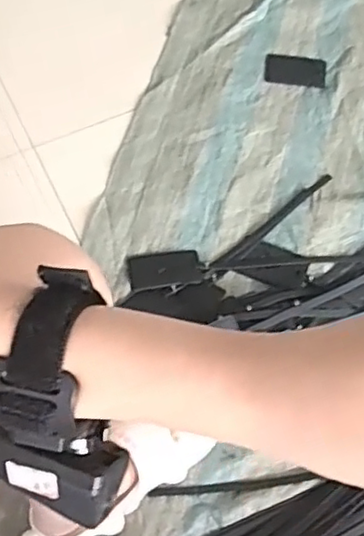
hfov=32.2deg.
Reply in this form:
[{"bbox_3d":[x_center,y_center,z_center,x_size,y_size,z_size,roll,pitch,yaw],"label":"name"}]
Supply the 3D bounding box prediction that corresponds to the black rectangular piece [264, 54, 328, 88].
[{"bbox_3d":[0.187,-0.326,1.042,0.098,0.006,0.061,7,62,3],"label":"black rectangular piece"}]

